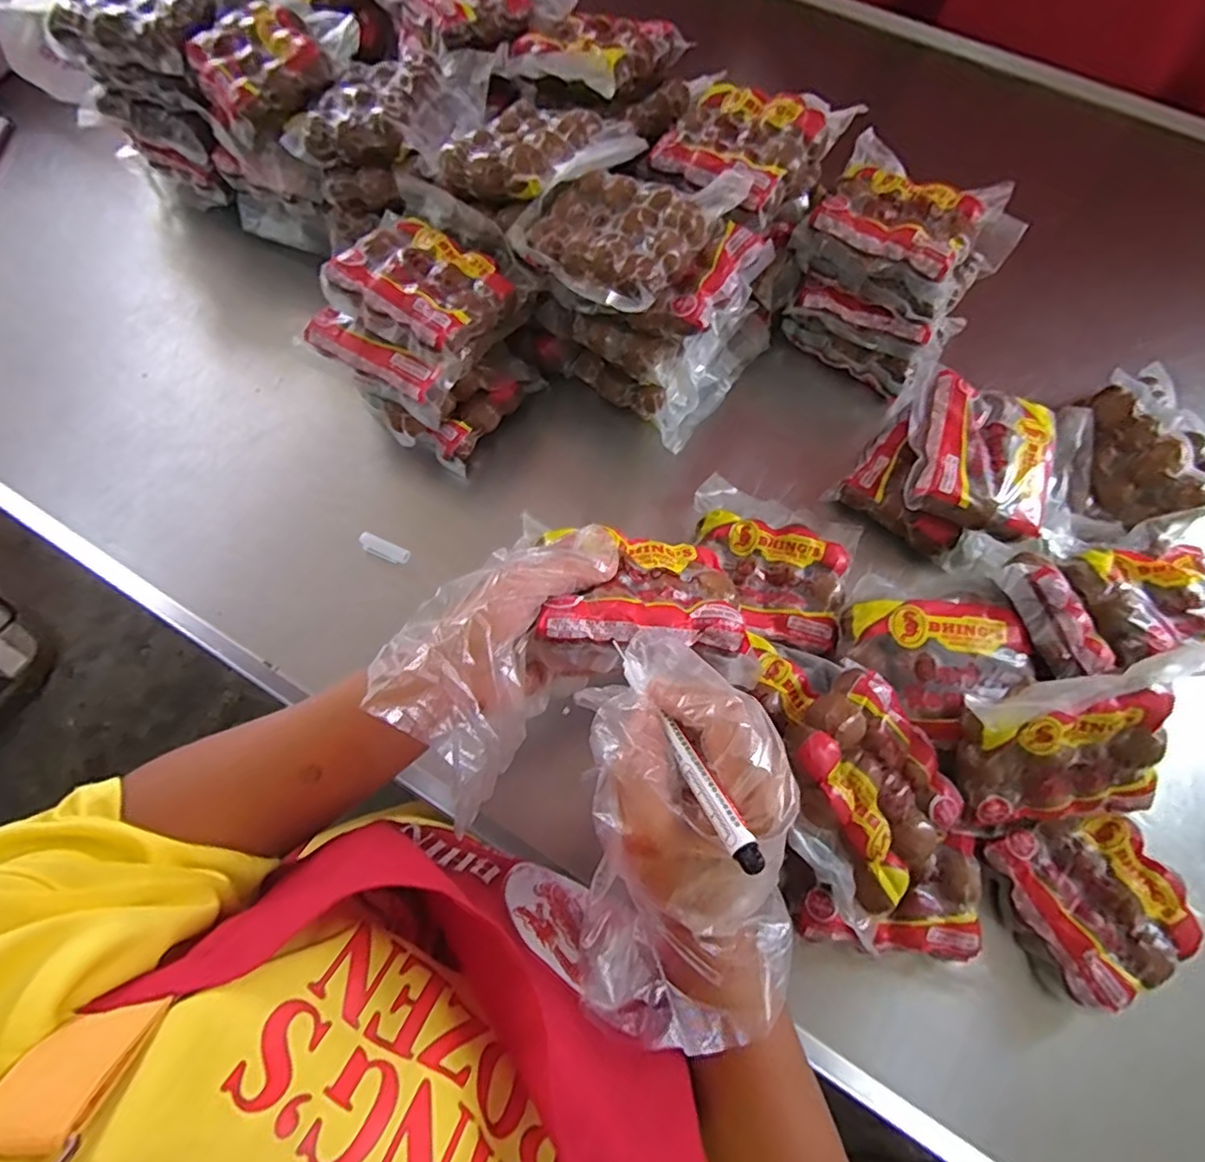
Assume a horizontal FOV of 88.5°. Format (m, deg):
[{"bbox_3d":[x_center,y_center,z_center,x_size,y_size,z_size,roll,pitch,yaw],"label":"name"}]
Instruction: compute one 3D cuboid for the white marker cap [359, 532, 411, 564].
[{"bbox_3d":[-0.185,-0.027,0.526,0.043,0.012,0.014,22,69,8],"label":"white marker cap"}]

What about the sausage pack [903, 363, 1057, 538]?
[{"bbox_3d":[0.307,-0.102,0.495,0.113,0.026,0.126,16,71,7],"label":"sausage pack"}]

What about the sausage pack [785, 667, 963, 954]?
[{"bbox_3d":[0.164,0.134,0.383,0.116,0.026,0.130,-30,91,-23],"label":"sausage pack"}]

